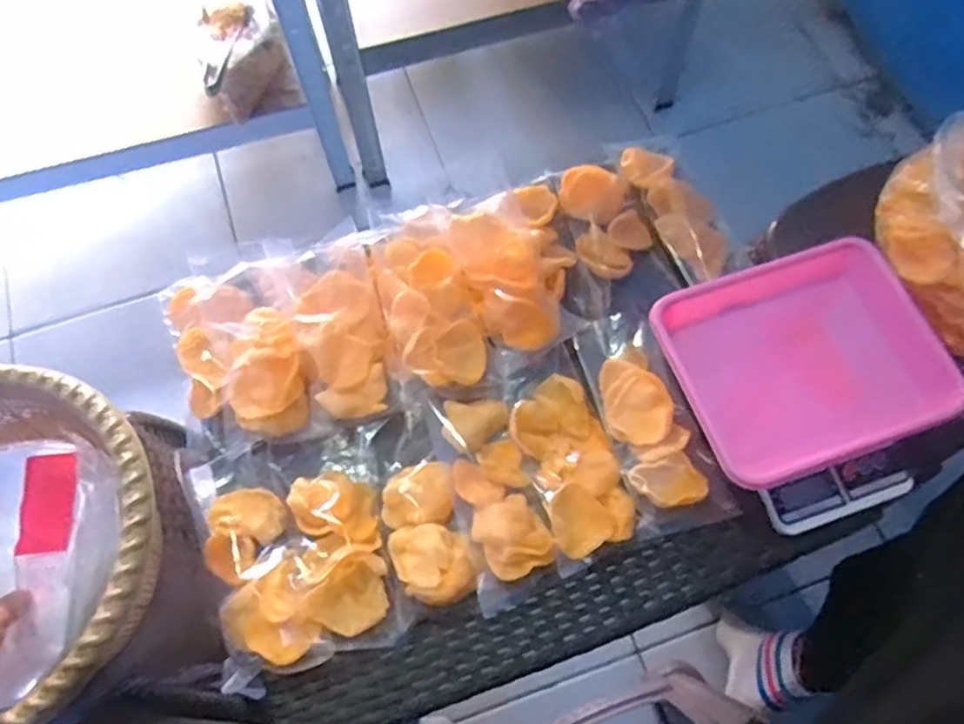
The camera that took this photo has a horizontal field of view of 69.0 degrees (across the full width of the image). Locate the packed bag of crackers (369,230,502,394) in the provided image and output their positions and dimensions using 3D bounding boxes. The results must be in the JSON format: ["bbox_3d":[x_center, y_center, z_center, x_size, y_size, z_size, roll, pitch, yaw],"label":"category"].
[{"bbox_3d":[-0.053,-0.056,0.654,0.088,0.038,0.183,-20,68,-7],"label":"packed bag of crackers"}]

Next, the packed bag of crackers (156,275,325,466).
[{"bbox_3d":[-0.226,-0.011,0.651,0.122,0.048,0.192,-17,68,-6],"label":"packed bag of crackers"}]

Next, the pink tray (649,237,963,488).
[{"bbox_3d":[0.280,-0.004,0.614,0.234,0.050,0.193,-19,68,-6],"label":"pink tray"}]

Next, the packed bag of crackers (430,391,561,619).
[{"bbox_3d":[0.011,0.111,0.601,0.071,0.039,0.177,-16,68,-6],"label":"packed bag of crackers"}]

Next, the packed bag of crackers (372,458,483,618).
[{"bbox_3d":[-0.050,0.139,0.596,0.069,0.033,0.132,-16,68,-5],"label":"packed bag of crackers"}]

